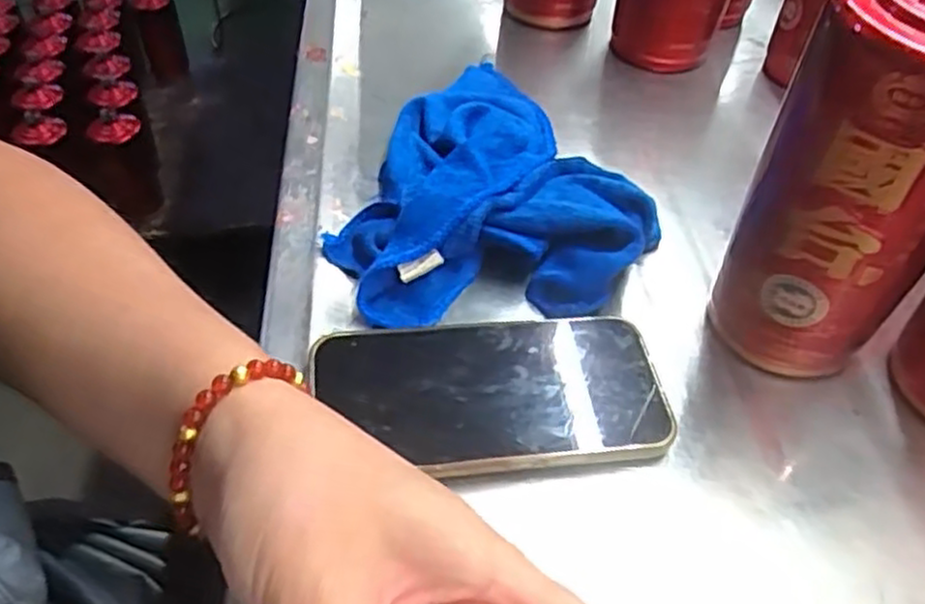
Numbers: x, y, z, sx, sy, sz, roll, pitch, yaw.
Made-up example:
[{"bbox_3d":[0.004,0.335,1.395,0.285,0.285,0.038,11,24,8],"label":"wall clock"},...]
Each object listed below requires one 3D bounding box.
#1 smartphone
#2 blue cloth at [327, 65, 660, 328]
[{"bbox_3d":[0.013,0.041,0.338,0.154,0.013,0.080,-6,47,-7],"label":"smartphone"},{"bbox_3d":[0.007,-0.084,0.440,0.181,0.033,0.232,-10,48,-10],"label":"blue cloth"}]

